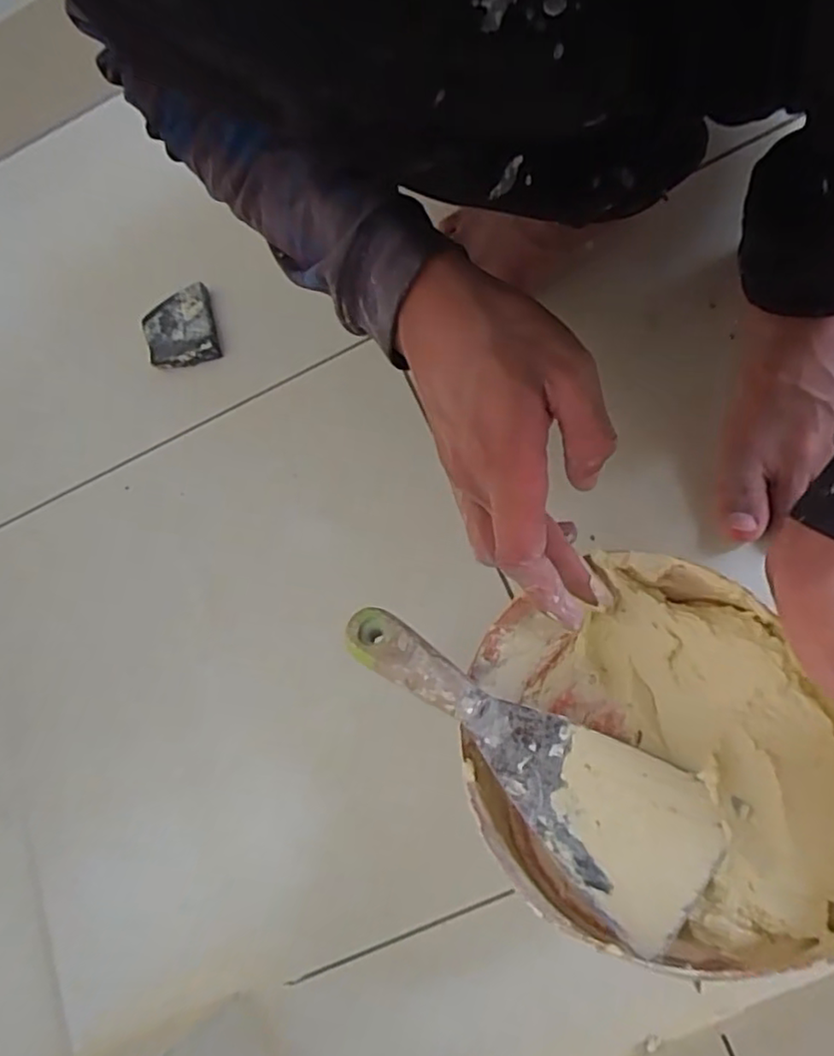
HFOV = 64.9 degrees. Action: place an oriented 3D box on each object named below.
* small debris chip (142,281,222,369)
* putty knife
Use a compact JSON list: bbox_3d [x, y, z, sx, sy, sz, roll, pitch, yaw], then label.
[{"bbox_3d":[-0.201,-0.169,0.557,0.060,0.020,0.069,-14,68,-5],"label":"small debris chip"},{"bbox_3d":[0.039,0.097,0.308,0.195,0.010,0.063,31,70,31],"label":"putty knife"}]

